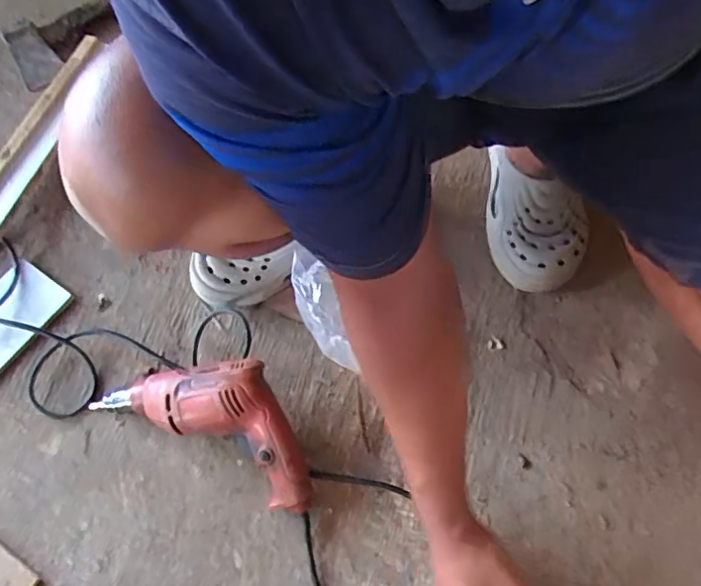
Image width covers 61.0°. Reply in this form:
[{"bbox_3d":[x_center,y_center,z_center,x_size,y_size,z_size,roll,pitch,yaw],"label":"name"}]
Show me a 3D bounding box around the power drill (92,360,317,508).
[{"bbox_3d":[-0.157,0.138,0.697,0.286,0.089,0.127,27,68,15],"label":"power drill"}]

